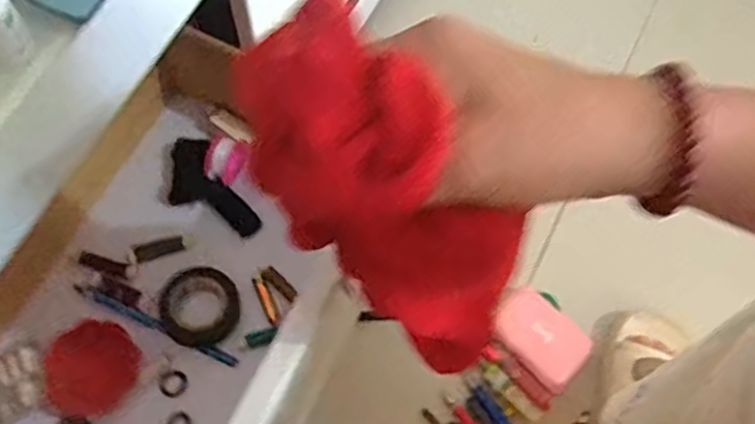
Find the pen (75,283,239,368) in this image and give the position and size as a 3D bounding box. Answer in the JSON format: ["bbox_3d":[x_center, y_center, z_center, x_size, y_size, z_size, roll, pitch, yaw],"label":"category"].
[{"bbox_3d":[-0.179,0.090,0.560,0.145,0.012,0.010,23,69,8],"label":"pen"}]

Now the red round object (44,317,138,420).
[{"bbox_3d":[-0.219,0.120,0.534,0.067,0.008,0.067,2,78,-11],"label":"red round object"}]

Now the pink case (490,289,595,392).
[{"bbox_3d":[0.172,0.129,0.727,0.073,0.017,0.101,-41,74,-16],"label":"pink case"}]

